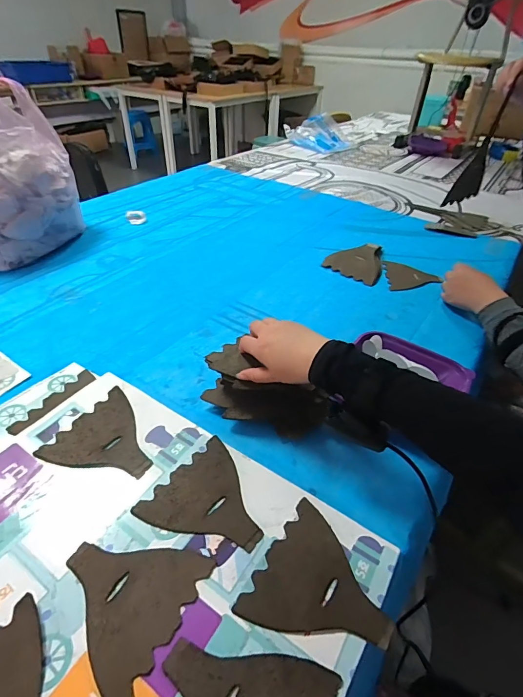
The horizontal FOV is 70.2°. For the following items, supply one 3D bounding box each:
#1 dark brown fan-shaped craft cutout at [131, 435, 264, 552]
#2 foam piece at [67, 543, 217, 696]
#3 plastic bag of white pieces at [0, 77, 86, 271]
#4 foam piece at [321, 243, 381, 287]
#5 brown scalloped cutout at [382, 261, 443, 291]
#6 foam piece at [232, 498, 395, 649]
[{"bbox_3d":[-0.057,0.182,0.436,0.130,0.004,0.124,31,49,28],"label":"dark brown fan-shaped craft cutout"},{"bbox_3d":[-0.136,0.238,0.366,0.129,0.004,0.126,22,45,21],"label":"foam piece"},{"bbox_3d":[-0.574,-0.367,0.828,0.289,0.288,0.242,-19,46,-22],"label":"plastic bag of white pieces"},{"bbox_3d":[0.232,-0.191,0.873,0.145,0.019,0.119,-17,61,-10],"label":"foam piece"},{"bbox_3d":[0.340,-0.178,0.880,0.116,0.017,0.118,-6,42,-9],"label":"brown scalloped cutout"},{"bbox_3d":[0.063,0.240,0.370,0.128,0.007,0.124,27,47,25],"label":"foam piece"}]

